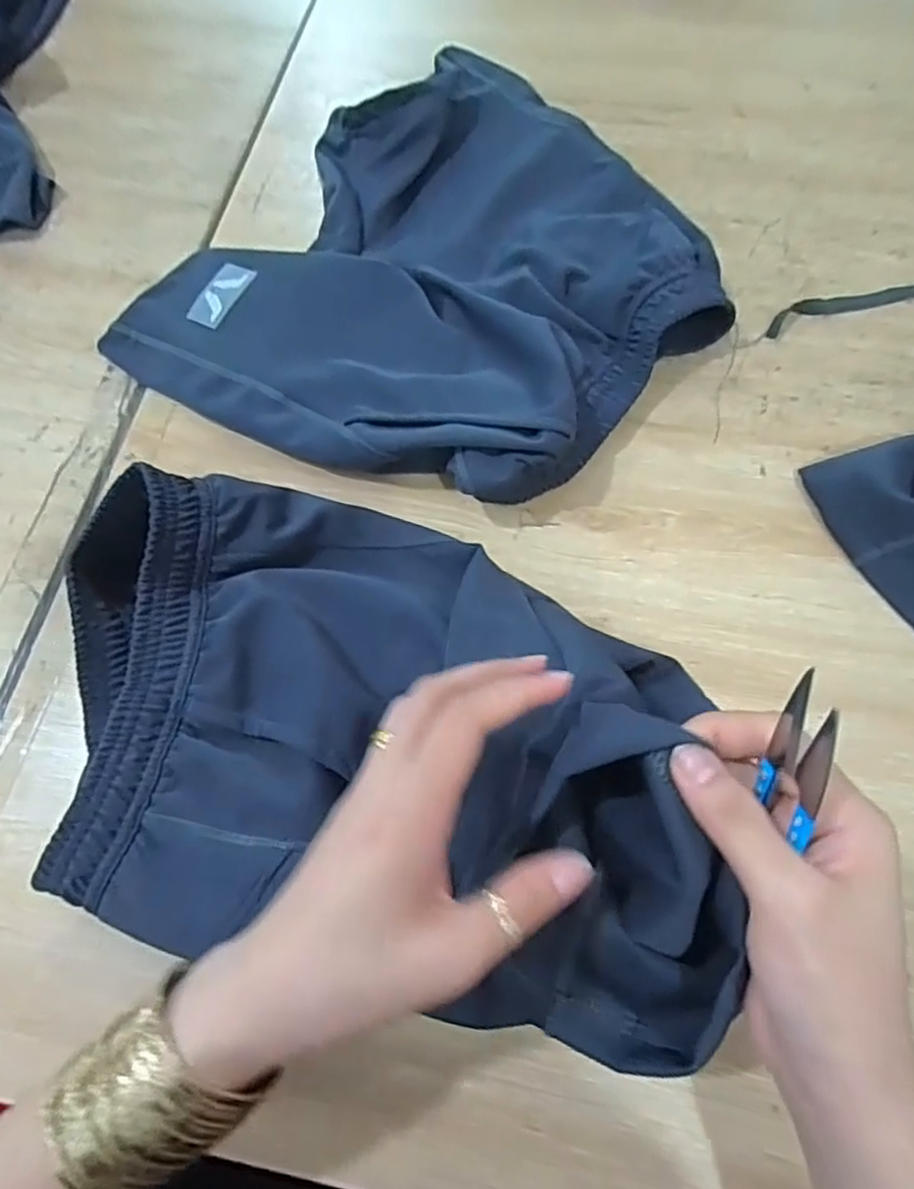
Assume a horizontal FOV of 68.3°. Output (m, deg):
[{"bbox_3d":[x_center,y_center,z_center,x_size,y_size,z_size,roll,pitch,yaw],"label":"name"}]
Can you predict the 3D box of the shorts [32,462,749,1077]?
[{"bbox_3d":[-0.052,0.044,0.307,0.344,0.128,0.234,13,69,7],"label":"shorts"}]

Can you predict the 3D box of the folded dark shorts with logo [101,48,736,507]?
[{"bbox_3d":[0.001,-0.237,0.477,0.346,0.052,0.385,33,73,13],"label":"folded dark shorts with logo"}]

